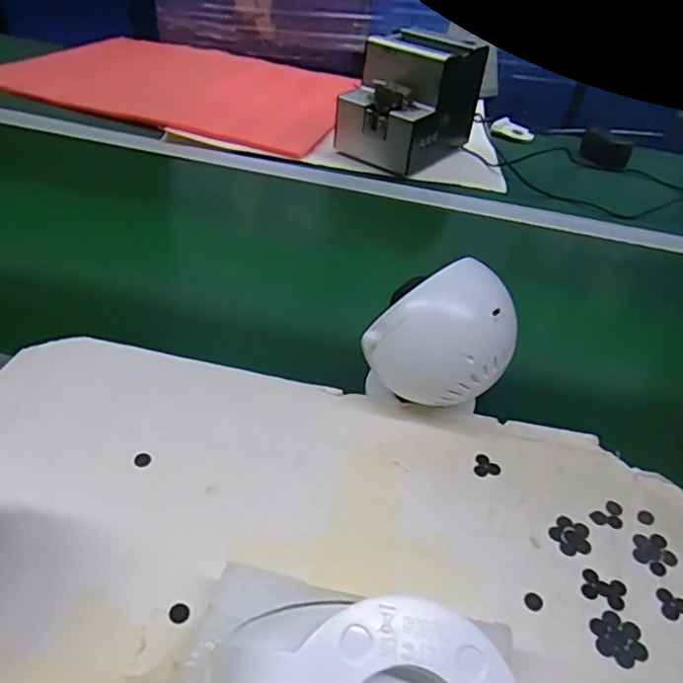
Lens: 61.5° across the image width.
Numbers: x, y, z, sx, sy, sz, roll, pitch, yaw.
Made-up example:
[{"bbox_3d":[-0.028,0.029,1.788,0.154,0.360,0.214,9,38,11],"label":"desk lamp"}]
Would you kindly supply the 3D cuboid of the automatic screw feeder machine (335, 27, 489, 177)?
[{"bbox_3d":[0.099,-0.336,0.810,0.122,0.147,0.186,30,44,26],"label":"automatic screw feeder machine"}]

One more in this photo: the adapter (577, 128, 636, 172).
[{"bbox_3d":[0.417,-0.306,0.910,0.025,0.046,0.092,-17,45,-27],"label":"adapter"}]

